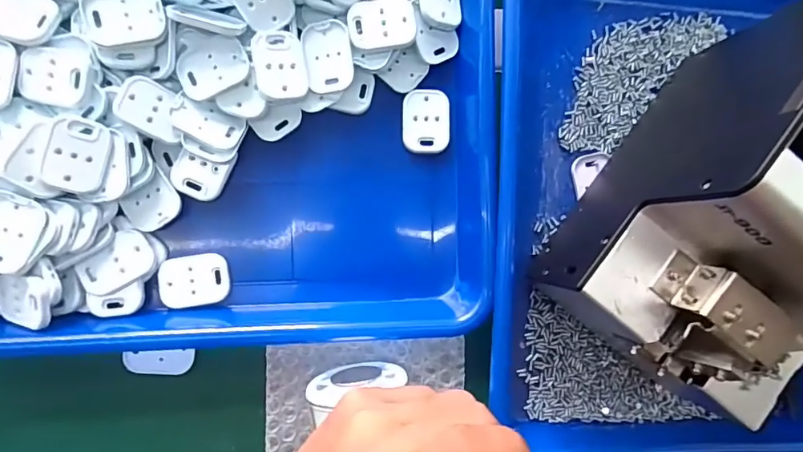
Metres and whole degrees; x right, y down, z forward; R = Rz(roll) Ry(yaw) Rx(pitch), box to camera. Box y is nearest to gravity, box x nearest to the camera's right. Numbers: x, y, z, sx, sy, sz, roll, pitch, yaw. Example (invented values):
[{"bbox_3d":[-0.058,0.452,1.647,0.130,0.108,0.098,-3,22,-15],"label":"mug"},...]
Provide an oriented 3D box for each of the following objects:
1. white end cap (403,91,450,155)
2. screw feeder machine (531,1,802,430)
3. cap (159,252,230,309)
[{"bbox_3d":[0.016,-0.066,0.313,0.030,0.004,0.039,-1,89,-8],"label":"white end cap"},{"bbox_3d":[0.188,-0.001,0.262,0.124,0.147,0.177,39,85,-6],"label":"screw feeder machine"},{"bbox_3d":[-0.123,0.033,0.299,0.037,0.011,0.030,-10,91,-8],"label":"cap"}]

